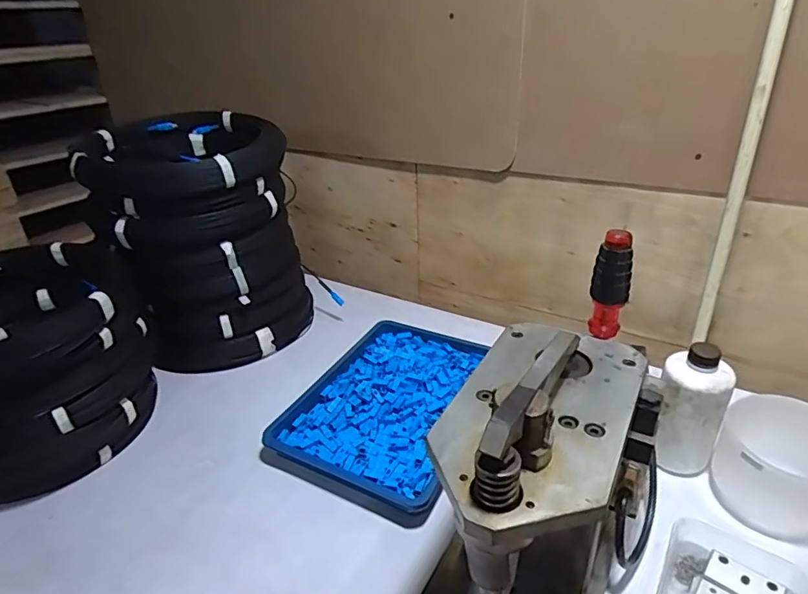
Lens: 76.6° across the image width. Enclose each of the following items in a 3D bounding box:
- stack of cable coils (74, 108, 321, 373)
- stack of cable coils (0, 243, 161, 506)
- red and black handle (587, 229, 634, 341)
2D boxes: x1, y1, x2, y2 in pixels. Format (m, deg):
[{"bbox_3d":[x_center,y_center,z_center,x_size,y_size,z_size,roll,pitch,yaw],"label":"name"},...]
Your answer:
[{"bbox_3d":[-0.327,-0.096,0.860,0.297,0.334,0.281,-25,36,-35],"label":"stack of cable coils"},{"bbox_3d":[-0.482,0.083,0.670,0.273,0.217,0.274,-23,35,-33],"label":"stack of cable coils"},{"bbox_3d":[0.196,-0.010,0.485,0.026,0.104,0.024,-9,29,-11],"label":"red and black handle"}]

